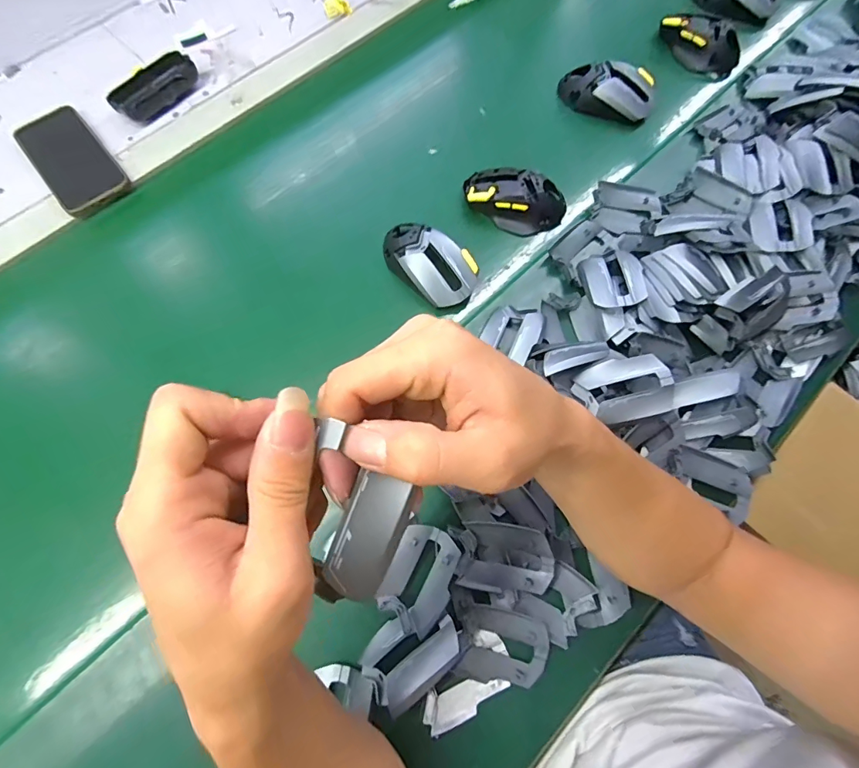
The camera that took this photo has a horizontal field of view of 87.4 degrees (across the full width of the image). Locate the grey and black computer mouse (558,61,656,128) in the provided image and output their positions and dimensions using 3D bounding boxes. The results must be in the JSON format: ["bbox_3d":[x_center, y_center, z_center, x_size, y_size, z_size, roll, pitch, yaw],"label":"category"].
[{"bbox_3d":[0.226,-0.374,0.575,0.115,0.047,0.056,20,72,7],"label":"grey and black computer mouse"}]

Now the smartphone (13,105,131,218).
[{"bbox_3d":[-0.424,-0.267,0.534,0.077,0.016,0.153,-37,74,-12],"label":"smartphone"}]

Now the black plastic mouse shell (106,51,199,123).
[{"bbox_3d":[-0.343,-0.373,0.568,0.050,0.025,0.108,35,74,12],"label":"black plastic mouse shell"}]

